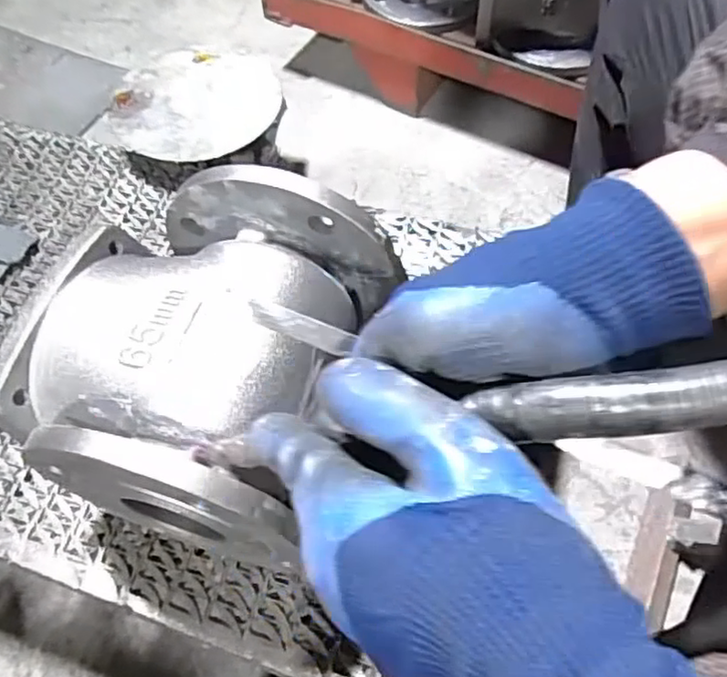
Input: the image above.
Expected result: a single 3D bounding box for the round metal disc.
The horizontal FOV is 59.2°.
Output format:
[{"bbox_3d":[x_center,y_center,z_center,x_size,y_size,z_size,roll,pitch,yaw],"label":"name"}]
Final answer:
[{"bbox_3d":[-0.170,-0.239,0.643,0.164,0.017,0.164,-1,59,2],"label":"round metal disc"}]

